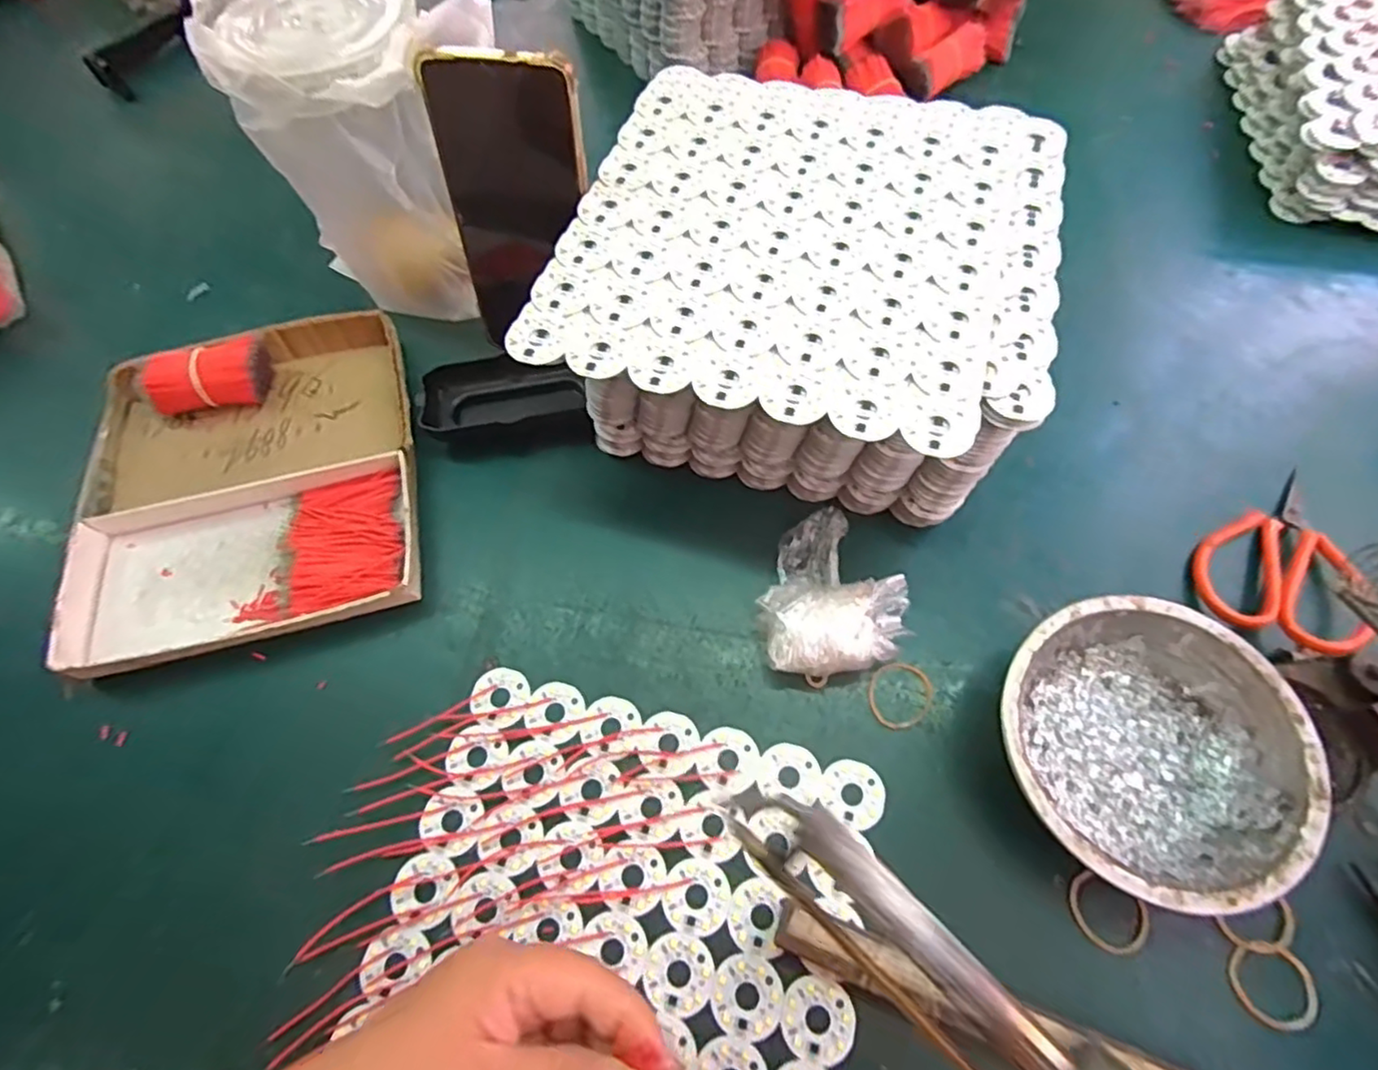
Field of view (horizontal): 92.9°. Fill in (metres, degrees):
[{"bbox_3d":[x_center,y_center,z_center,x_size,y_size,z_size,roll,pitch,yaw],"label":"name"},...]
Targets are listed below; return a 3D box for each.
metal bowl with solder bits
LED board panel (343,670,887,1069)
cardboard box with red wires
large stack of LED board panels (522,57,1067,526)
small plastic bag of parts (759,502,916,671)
[{"bbox_3d":[0.205,0.097,0.303,0.123,0.047,0.124,-1,66,2],"label":"metal bowl with solder bits"},{"bbox_3d":[-0.034,0.185,0.292,0.209,0.005,0.205,13,67,8],"label":"LED board panel"},{"bbox_3d":[-0.266,-0.035,0.398,0.196,0.043,0.212,-14,66,-4],"label":"cardboard box with red wires"},{"bbox_3d":[0.066,-0.133,0.382,0.240,0.111,0.231,15,67,8],"label":"large stack of LED board panels"},{"bbox_3d":[0.076,0.029,0.347,0.074,0.032,0.089,1,66,3],"label":"small plastic bag of parts"}]

